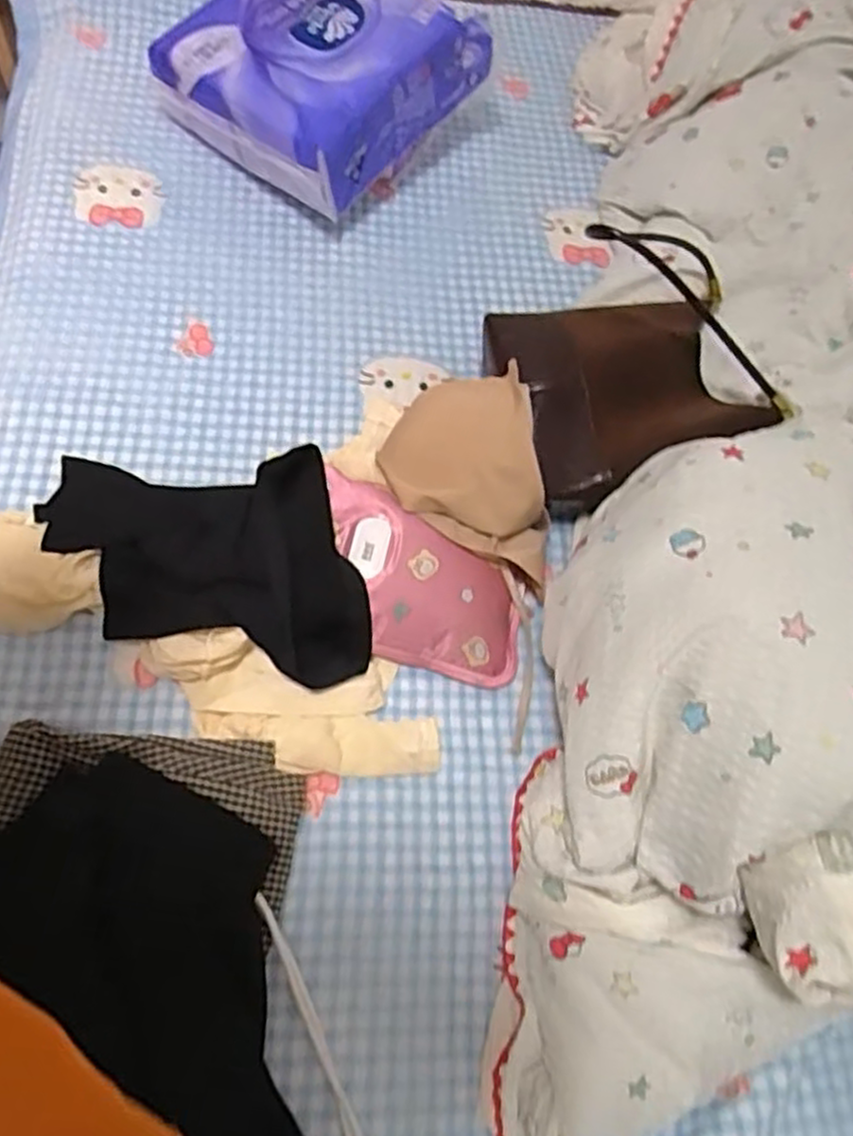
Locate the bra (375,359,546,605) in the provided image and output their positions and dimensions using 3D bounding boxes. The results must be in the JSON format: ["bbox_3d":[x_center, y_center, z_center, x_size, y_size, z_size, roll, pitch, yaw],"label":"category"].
[{"bbox_3d":[0.039,-0.081,0.750,0.146,0.074,0.209,-11,74,-5],"label":"bra"}]

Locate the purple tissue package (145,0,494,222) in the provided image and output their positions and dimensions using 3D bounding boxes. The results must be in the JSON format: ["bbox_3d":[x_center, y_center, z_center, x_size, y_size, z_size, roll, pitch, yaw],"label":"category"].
[{"bbox_3d":[-0.128,-0.602,0.888,0.294,0.106,0.294,38,76,8],"label":"purple tissue package"}]

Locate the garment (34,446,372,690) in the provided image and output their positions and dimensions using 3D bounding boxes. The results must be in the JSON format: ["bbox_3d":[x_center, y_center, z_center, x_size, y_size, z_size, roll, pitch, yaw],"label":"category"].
[{"bbox_3d":[-0.203,-0.003,0.693,0.286,0.077,0.223,-4,74,-3],"label":"garment"}]

